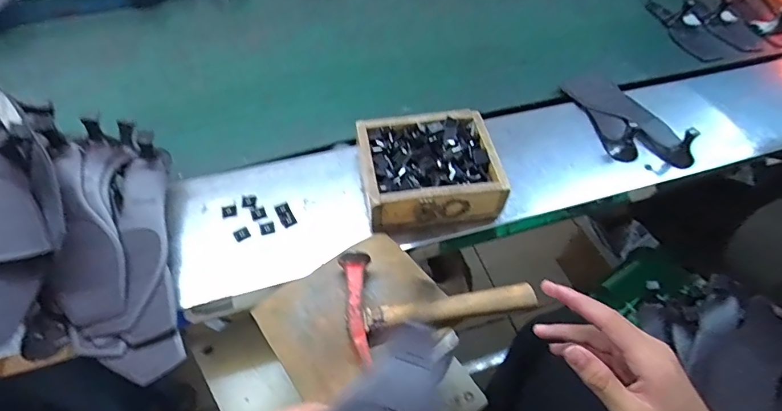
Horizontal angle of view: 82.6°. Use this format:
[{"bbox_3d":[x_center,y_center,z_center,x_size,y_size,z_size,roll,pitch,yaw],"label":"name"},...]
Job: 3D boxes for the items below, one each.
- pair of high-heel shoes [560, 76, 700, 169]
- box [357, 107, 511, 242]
[{"bbox_3d":[0.382,-0.158,0.732,0.119,0.048,0.231,-7,52,-9],"label":"pair of high-heel shoes"},{"bbox_3d":[0.050,-0.049,0.611,0.180,0.066,0.154,-6,52,-7],"label":"box"}]

